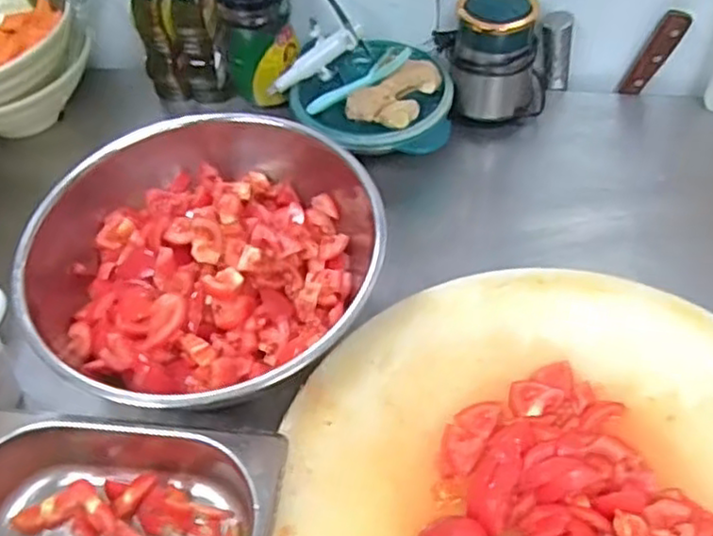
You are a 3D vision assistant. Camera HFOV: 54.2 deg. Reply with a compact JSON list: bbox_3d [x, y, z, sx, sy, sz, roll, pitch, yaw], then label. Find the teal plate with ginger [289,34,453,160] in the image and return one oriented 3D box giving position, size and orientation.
[{"bbox_3d":[0.030,-0.197,0.793,0.165,0.048,0.175,-36,58,-22],"label":"teal plate with ginger"}]

